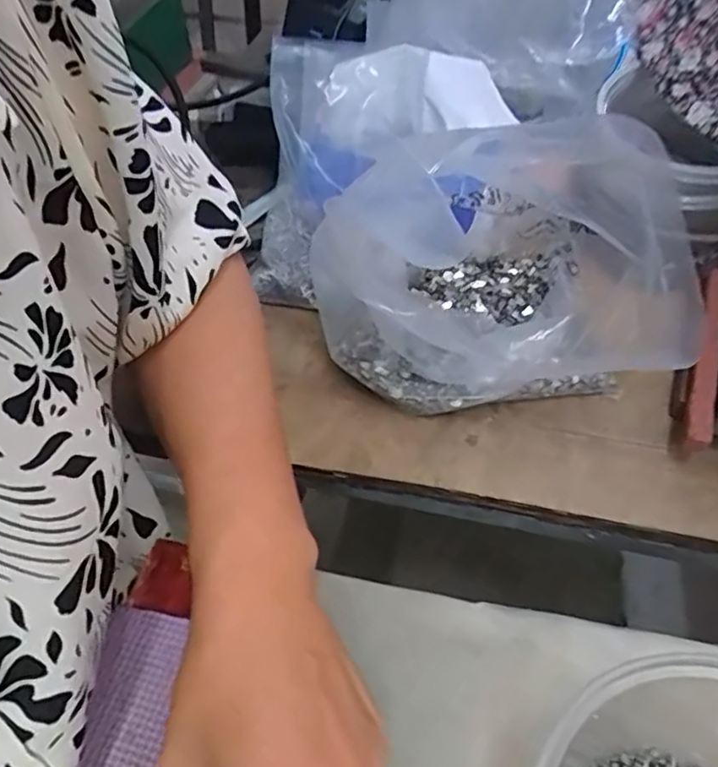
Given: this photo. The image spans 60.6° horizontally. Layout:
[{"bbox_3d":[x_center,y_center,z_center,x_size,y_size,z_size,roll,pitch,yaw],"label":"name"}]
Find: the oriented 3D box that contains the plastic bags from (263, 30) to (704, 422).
[{"bbox_3d":[0.068,-0.105,0.385,0.224,0.123,0.264,-19,55,-20],"label":"plastic bags"}]

